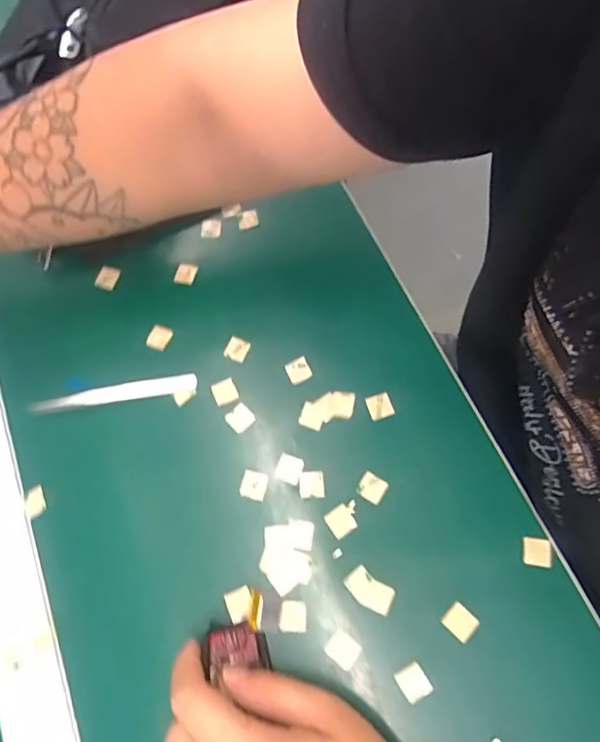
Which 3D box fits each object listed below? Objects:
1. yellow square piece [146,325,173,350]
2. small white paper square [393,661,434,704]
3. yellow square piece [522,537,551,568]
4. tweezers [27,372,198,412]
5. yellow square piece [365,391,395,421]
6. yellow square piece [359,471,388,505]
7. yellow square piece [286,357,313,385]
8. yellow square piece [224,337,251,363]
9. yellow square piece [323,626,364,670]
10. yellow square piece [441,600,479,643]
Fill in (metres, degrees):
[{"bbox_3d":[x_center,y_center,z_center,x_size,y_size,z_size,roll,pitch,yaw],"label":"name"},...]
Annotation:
[{"bbox_3d":[-0.102,-0.025,0.394,0.015,0.005,0.018,23,73,12],"label":"yellow square piece"},{"bbox_3d":[0.064,0.175,0.305,0.016,0.004,0.017,-30,70,-6],"label":"small white paper square"},{"bbox_3d":[0.142,0.108,0.325,0.016,0.004,0.016,5,70,7],"label":"yellow square piece"},{"bbox_3d":[-0.129,0.016,0.376,0.114,0.007,0.014,-11,69,1],"label":"tweezers"},{"bbox_3d":[0.054,0.023,0.364,0.016,0.004,0.017,-18,69,-2],"label":"yellow square piece"},{"bbox_3d":[0.046,0.074,0.346,0.016,0.004,0.016,25,74,13],"label":"yellow square piece"},{"bbox_3d":[-0.001,-0.001,0.378,0.016,0.004,0.017,-23,70,-4],"label":"yellow square piece"},{"bbox_3d":[-0.045,-0.016,0.388,0.016,0.004,0.017,19,73,11],"label":"yellow square piece"},{"bbox_3d":[0.025,0.160,0.312,0.018,0.004,0.016,36,77,16],"label":"yellow square piece"},{"bbox_3d":[0.093,0.145,0.314,0.015,0.004,0.017,-44,72,-11],"label":"yellow square piece"}]

